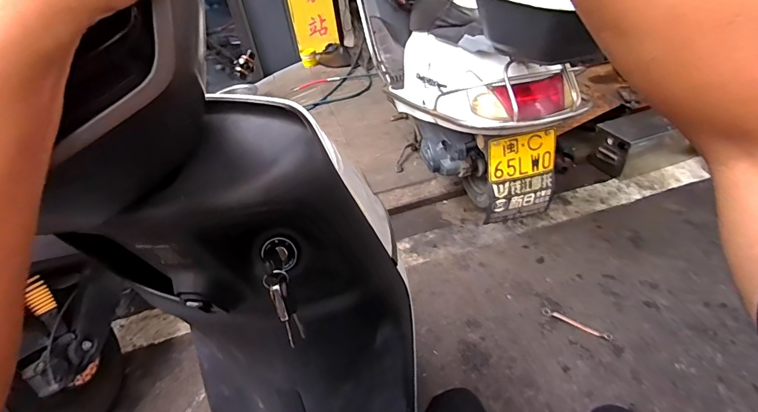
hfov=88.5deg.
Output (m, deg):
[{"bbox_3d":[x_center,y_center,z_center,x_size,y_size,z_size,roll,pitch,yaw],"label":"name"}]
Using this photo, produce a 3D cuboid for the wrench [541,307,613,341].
[{"bbox_3d":[0.563,0.336,1.113,0.184,0.008,0.027,19,44,31],"label":"wrench"}]

